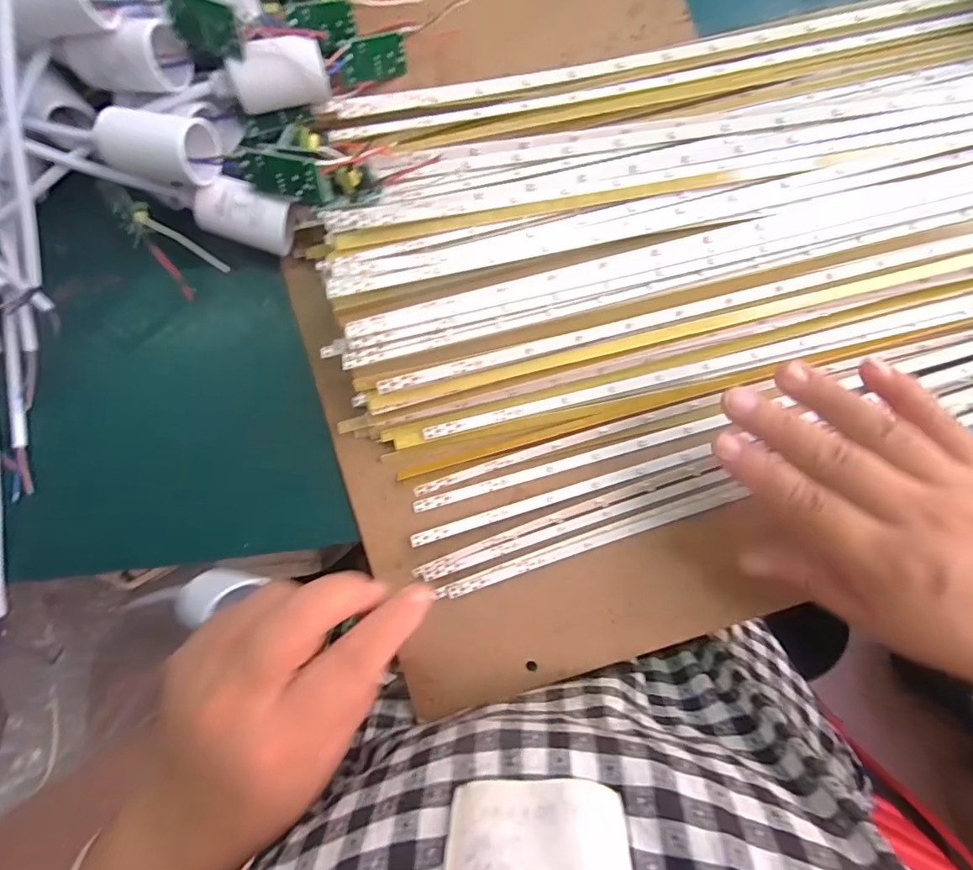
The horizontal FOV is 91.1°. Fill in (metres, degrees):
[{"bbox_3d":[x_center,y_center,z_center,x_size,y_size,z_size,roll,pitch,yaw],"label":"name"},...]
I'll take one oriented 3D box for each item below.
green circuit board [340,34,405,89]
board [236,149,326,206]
[{"bbox_3d":[-0.062,-0.204,0.261,0.039,0.020,0.004,-27,61,-16],"label":"green circuit board"},{"bbox_3d":[-0.100,-0.125,0.232,0.041,0.022,0.005,10,60,0],"label":"board"}]

